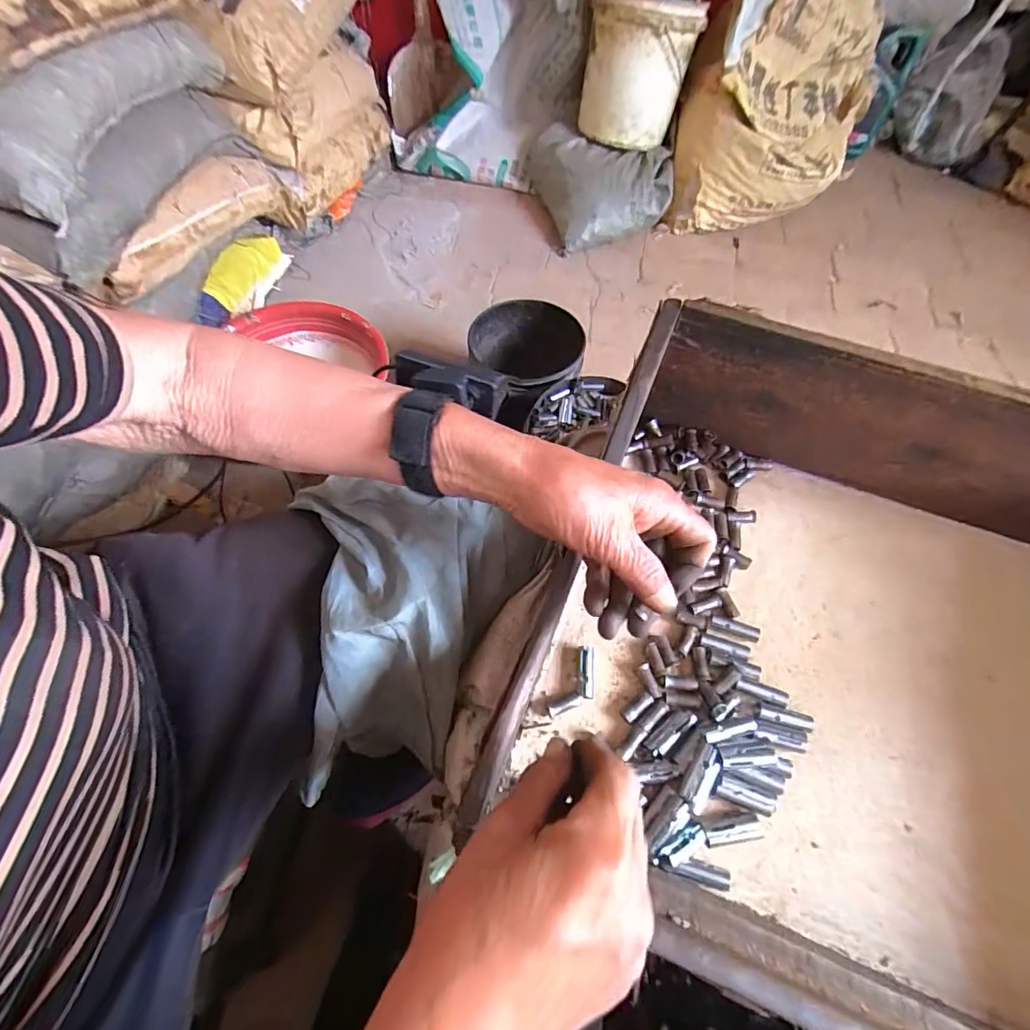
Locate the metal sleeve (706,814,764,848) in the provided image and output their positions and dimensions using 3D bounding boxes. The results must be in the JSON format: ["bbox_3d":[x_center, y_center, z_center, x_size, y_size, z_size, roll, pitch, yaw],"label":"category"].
[{"bbox_3d":[0.140,0.203,0.301,0.037,0.009,0.014,-6,61,-5],"label":"metal sleeve"}]

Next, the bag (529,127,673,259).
[{"bbox_3d":[0.239,-0.876,1.261,0.337,0.173,0.312,-16,65,-10],"label":"bag"}]

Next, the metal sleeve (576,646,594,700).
[{"bbox_3d":[0.053,0.118,0.354,0.013,0.009,0.038,6,61,2],"label":"metal sleeve"}]

